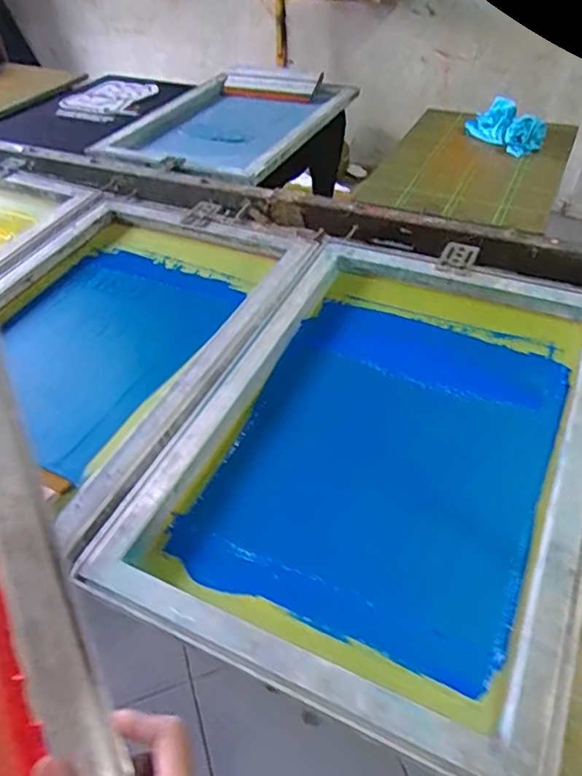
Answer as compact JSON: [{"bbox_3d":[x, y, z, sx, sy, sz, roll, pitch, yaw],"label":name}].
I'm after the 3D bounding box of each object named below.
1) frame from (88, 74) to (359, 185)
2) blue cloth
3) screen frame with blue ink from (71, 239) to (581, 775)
[{"bbox_3d":[-0.141,-0.730,1.580,0.506,0.062,0.738,20,48,23],"label":"frame"},{"bbox_3d":[0.514,-0.632,1.377,0.115,0.080,0.210,-20,47,-19],"label":"blue cloth"},{"bbox_3d":[0.129,0.045,0.720,0.486,0.044,0.673,18,52,20],"label":"screen frame with blue ink"}]

